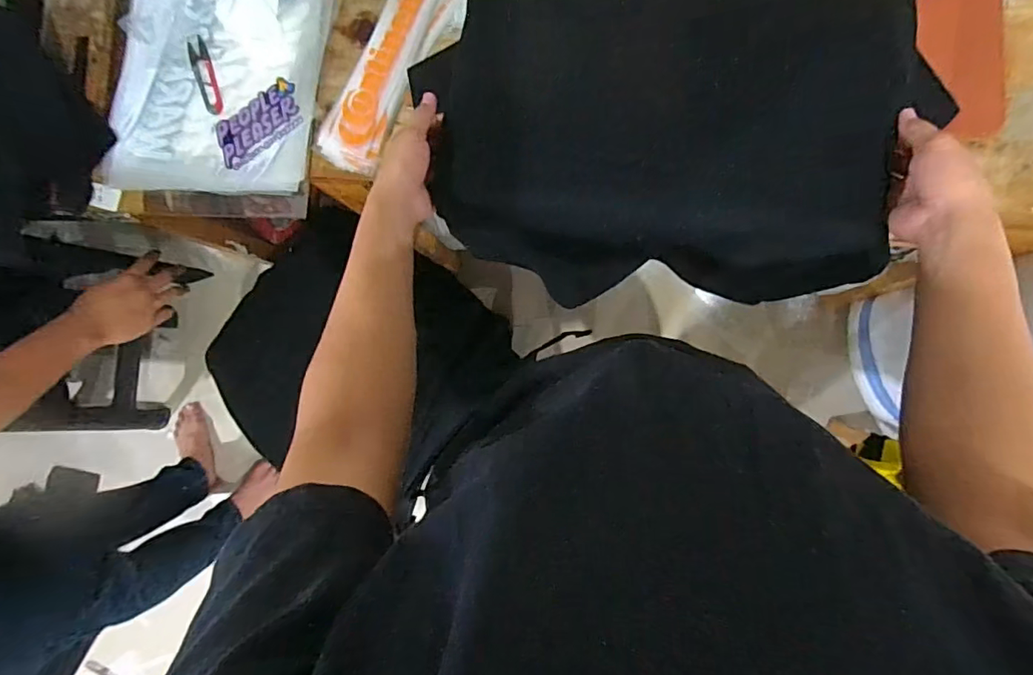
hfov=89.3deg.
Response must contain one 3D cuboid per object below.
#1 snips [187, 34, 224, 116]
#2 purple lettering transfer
[{"bbox_3d":[-0.435,-0.364,0.730,0.030,0.005,0.120,-20,84,8],"label":"snips"},{"bbox_3d":[-0.349,-0.289,0.708,0.125,0.005,0.073,-29,83,7],"label":"purple lettering transfer"}]

